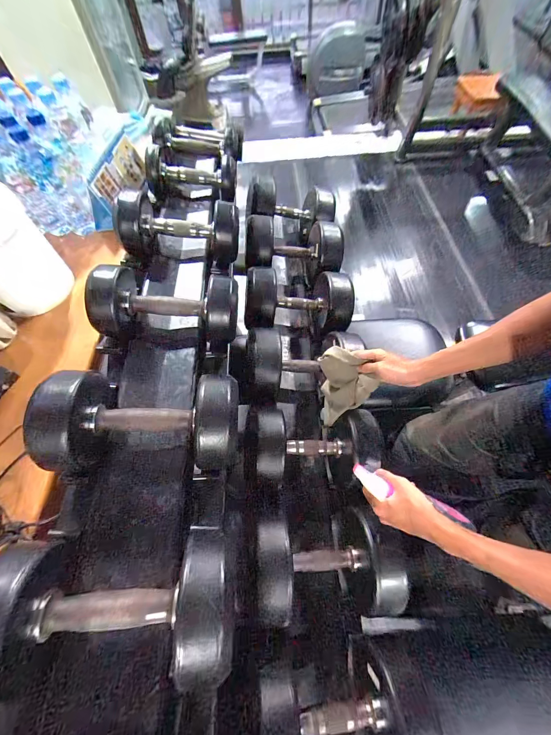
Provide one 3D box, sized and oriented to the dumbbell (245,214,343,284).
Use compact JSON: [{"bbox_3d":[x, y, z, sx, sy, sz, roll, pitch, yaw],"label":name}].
[{"bbox_3d":[0.058,-0.395,0.950,0.303,0.171,0.132,-3,62,1],"label":"dumbbell"}]

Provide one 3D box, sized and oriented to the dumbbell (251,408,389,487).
[{"bbox_3d":[0.080,0.167,0.631,0.261,0.124,0.126,5,61,-15],"label":"dumbbell"}]

